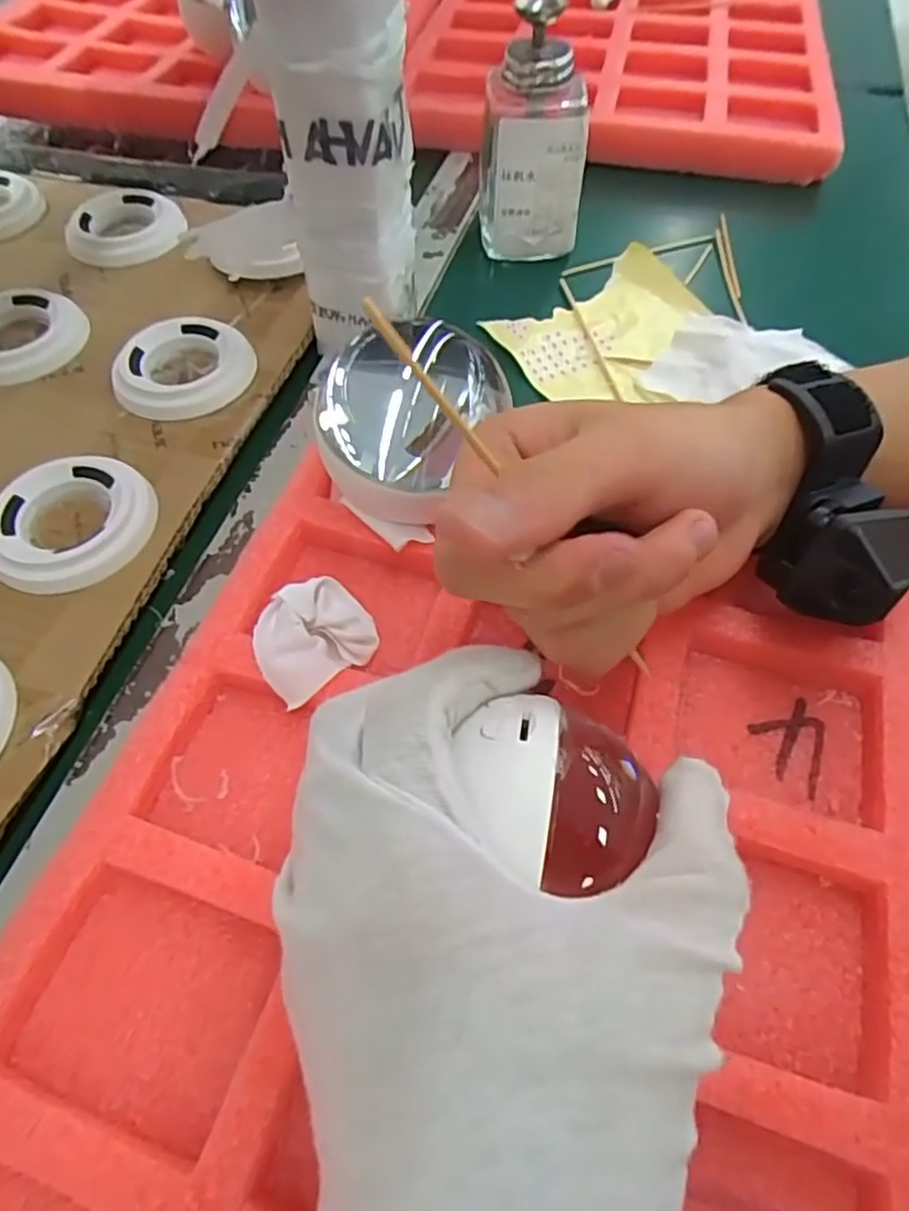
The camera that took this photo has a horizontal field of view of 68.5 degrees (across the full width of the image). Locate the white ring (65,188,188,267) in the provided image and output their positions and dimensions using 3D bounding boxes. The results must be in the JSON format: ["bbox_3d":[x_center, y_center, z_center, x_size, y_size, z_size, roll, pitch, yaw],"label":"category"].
[{"bbox_3d":[-0.207,-0.237,0.418,0.066,0.013,0.067,-1,57,1],"label":"white ring"}]

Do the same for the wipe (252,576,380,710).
[{"bbox_3d":[-0.051,0.012,0.244,0.043,0.022,0.037,-36,63,-19],"label":"wipe"}]

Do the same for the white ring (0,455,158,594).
[{"bbox_3d":[-0.168,-0.037,0.296,0.067,0.016,0.067,-1,57,1],"label":"white ring"}]

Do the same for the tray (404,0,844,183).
[{"bbox_3d":[0.156,-0.529,0.614,0.337,0.047,0.491,9,58,8],"label":"tray"}]

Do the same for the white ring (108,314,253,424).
[{"bbox_3d":[-0.140,-0.125,0.348,0.068,0.013,0.068,-1,57,1],"label":"white ring"}]

